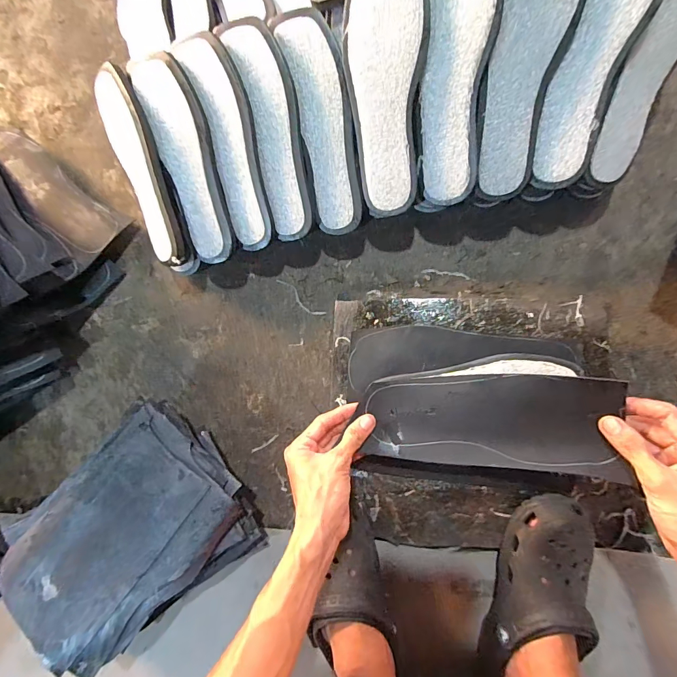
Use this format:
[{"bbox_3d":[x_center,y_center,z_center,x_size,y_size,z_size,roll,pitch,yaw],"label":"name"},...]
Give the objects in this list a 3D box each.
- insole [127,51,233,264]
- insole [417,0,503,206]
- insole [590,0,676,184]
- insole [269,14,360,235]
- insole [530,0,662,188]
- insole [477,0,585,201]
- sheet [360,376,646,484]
[{"bbox_3d":[-0.189,-0.221,0.471,0.072,0.018,0.241,-12,107,7],"label":"insole"},{"bbox_3d":[0.127,-0.281,0.402,0.071,0.021,0.248,1,117,8],"label":"insole"},{"bbox_3d":[0.338,-0.300,0.395,0.081,0.010,0.241,13,111,-16],"label":"insole"},{"bbox_3d":[-0.016,-0.258,0.453,0.066,0.017,0.245,-11,107,7],"label":"insole"},{"bbox_3d":[0.267,-0.293,0.383,0.071,0.019,0.247,12,118,8],"label":"insole"},{"bbox_3d":[0.200,-0.287,0.398,0.075,0.013,0.249,6,118,8],"label":"insole"},{"bbox_3d":[0.160,0.090,0.408,0.256,0.018,0.100,1,86,17],"label":"sheet"}]

